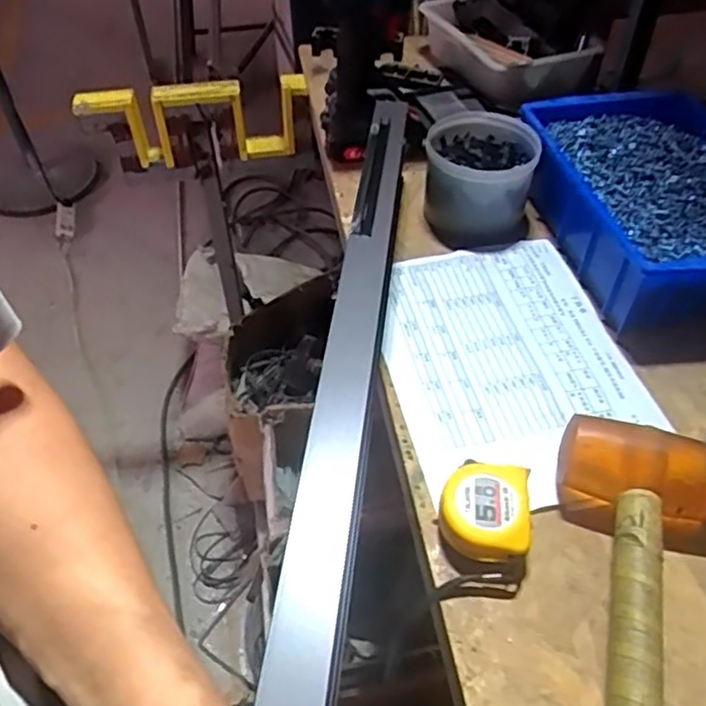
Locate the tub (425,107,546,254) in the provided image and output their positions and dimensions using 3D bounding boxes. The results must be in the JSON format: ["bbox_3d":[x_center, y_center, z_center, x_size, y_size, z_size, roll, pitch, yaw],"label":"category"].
[{"bbox_3d":[0.132,-0.178,0.699,0.109,0.108,0.137,7,49,7],"label":"tub"}]

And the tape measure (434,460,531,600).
[{"bbox_3d":[0.091,0.123,0.461,0.063,0.039,0.090,4,49,5],"label":"tape measure"}]

